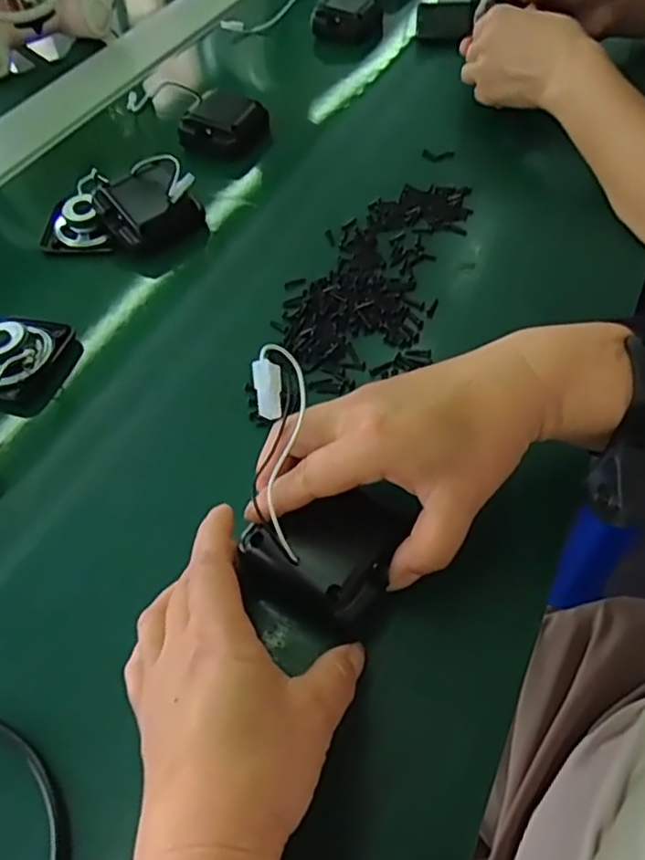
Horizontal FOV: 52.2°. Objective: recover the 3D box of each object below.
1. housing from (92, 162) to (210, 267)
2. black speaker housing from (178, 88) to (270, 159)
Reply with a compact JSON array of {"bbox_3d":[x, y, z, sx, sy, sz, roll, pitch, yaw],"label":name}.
[{"bbox_3d":[-0.137,-0.176,0.524,0.070,0.046,0.052,-38,58,-23],"label":"housing"},{"bbox_3d":[-0.091,-0.284,0.610,0.064,0.040,0.056,17,55,17],"label":"black speaker housing"}]

